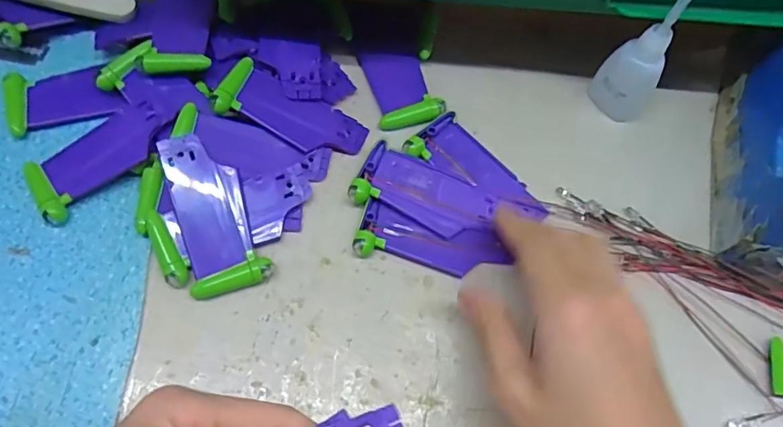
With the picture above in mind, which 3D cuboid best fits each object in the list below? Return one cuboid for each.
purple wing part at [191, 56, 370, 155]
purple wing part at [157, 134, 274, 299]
[{"bbox_3d":[-0.063,-0.063,0.320,0.097,0.008,0.041,23,67,-8],"label":"purple wing part"},{"bbox_3d":[-0.100,-0.001,0.288,0.039,0.007,0.089,-21,84,-12],"label":"purple wing part"}]

